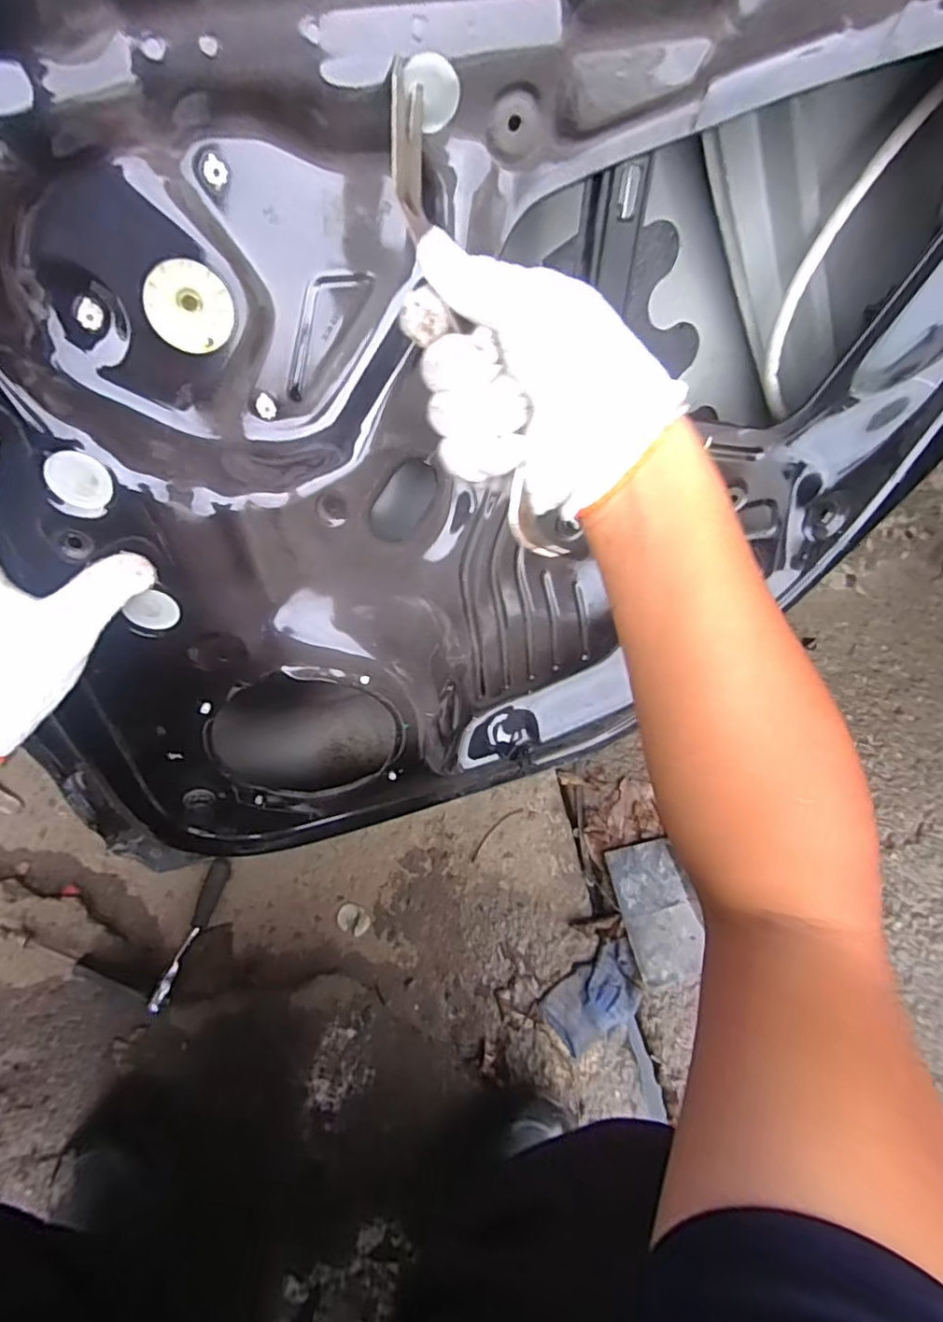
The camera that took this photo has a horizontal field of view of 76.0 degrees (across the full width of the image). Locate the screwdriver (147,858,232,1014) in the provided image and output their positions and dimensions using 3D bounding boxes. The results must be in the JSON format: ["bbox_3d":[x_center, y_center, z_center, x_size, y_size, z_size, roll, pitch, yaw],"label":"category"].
[{"bbox_3d":[-0.291,0.282,0.629,0.019,0.027,0.148,18,72,4],"label":"screwdriver"}]

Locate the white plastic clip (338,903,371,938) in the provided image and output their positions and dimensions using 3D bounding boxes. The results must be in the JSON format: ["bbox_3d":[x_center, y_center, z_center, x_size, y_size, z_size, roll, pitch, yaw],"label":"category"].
[{"bbox_3d":[-0.128,0.283,0.659,0.035,0.004,0.029,22,72,5],"label":"white plastic clip"}]

